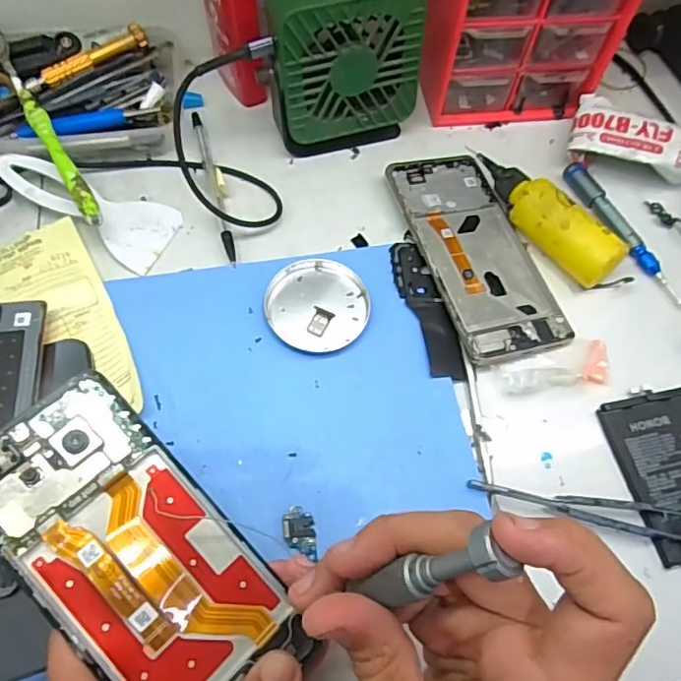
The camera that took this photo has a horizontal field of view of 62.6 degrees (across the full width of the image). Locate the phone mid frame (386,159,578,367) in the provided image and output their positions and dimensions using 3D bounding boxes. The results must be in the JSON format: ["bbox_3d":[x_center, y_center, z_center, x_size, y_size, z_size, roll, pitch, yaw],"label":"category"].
[{"bbox_3d":[0.092,-0.064,0.383,0.077,0.014,0.164,-14,65,-10],"label":"phone mid frame"}]

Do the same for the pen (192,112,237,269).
[{"bbox_3d":[-0.091,-0.111,0.397,0.009,0.007,0.141,-14,65,-10],"label":"pen"}]

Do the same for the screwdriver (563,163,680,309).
[{"bbox_3d":[0.199,-0.077,0.394,0.014,0.012,0.126,-22,67,-14],"label":"screwdriver"}]

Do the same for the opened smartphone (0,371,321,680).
[{"bbox_3d":[-0.089,0.090,0.239,0.071,0.012,0.150,-40,85,-20],"label":"opened smartphone"}]

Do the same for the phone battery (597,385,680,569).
[{"bbox_3d":[0.197,0.073,0.322,0.066,0.008,0.094,-10,65,-9],"label":"phone battery"}]

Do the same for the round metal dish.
[{"bbox_3d":[-0.014,-0.022,0.356,0.063,0.012,0.064,1,63,-3],"label":"round metal dish"}]

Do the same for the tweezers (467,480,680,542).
[{"bbox_3d":[0.135,0.093,0.303,0.131,0.016,0.016,9,63,1],"label":"tweezers"}]

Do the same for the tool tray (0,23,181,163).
[{"bbox_3d":[-0.203,-0.178,0.403,0.165,0.046,0.108,0,63,-4],"label":"tool tray"}]

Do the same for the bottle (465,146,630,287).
[{"bbox_3d":[0.135,-0.086,0.382,0.030,0.035,0.123,-32,69,-18],"label":"bottle"}]

